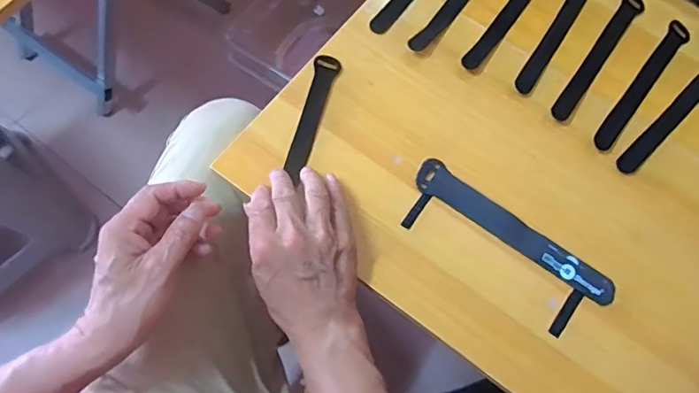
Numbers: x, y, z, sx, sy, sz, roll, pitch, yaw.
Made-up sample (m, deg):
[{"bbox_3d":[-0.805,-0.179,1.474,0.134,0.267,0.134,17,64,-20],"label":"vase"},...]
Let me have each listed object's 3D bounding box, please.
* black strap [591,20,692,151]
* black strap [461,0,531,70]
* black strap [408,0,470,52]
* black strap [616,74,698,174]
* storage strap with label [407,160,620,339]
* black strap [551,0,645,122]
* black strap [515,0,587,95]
[{"bbox_3d":[0.302,-0.115,0.511,0.022,0.005,0.185,37,73,10],"label":"black strap"},{"bbox_3d":[0.175,-0.200,0.535,0.023,0.006,0.182,34,73,9],"label":"black strap"},{"bbox_3d":[0.123,-0.221,0.543,0.023,0.009,0.188,34,73,9],"label":"black strap"},{"bbox_3d":[0.332,-0.086,0.502,0.190,0.004,0.023,-43,78,-15],"label":"black strap"},{"bbox_3d":[0.136,0.045,0.444,0.196,0.005,0.069,36,73,9],"label":"storage strap with label"},{"bbox_3d":[0.261,-0.146,0.520,0.023,0.009,0.181,34,73,9],"label":"black strap"},{"bbox_3d":[0.224,-0.179,0.534,0.024,0.005,0.184,34,73,9],"label":"black strap"}]

